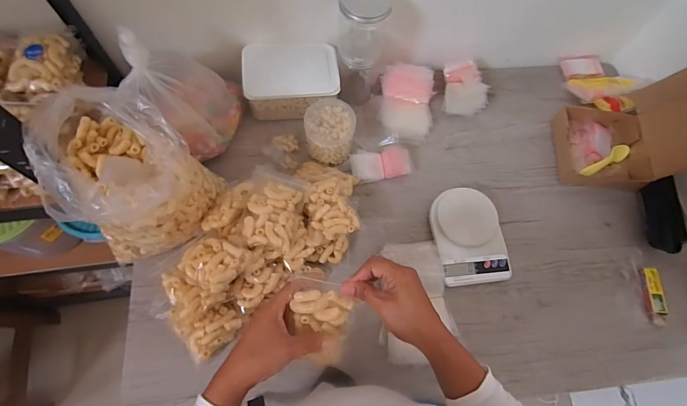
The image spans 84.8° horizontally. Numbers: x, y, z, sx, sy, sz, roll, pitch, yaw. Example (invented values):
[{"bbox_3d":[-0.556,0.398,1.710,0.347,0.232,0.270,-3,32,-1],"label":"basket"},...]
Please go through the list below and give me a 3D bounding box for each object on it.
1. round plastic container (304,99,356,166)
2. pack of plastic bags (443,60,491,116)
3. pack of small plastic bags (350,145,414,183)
[{"bbox_3d":[-0.026,-0.139,0.728,0.092,0.073,0.098,1,68,-3],"label":"round plastic container"},{"bbox_3d":[0.256,-0.246,0.812,0.085,0.066,0.113,-5,68,-5],"label":"pack of plastic bags"},{"bbox_3d":[0.077,-0.079,0.747,0.118,0.026,0.061,-8,68,-6],"label":"pack of small plastic bags"}]

